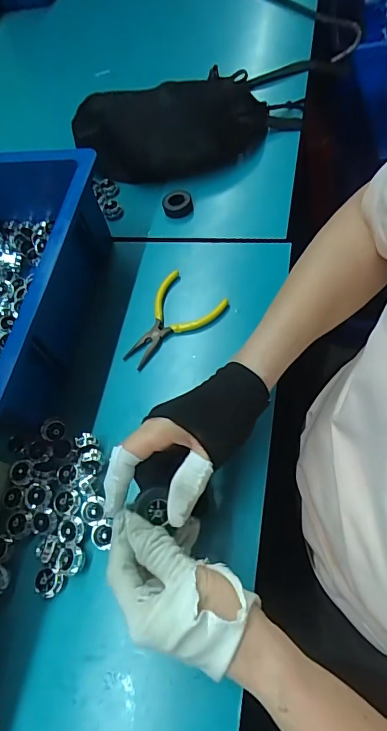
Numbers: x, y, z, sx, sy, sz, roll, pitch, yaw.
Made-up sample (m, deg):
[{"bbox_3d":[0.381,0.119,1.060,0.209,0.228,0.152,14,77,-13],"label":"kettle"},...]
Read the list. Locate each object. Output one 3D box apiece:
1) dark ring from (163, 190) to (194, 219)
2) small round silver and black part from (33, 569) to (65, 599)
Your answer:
[{"bbox_3d":[-0.020,-0.207,0.550,0.037,0.020,0.033,-12,60,4],"label":"dark ring"},{"bbox_3d":[-0.125,0.187,0.366,0.022,0.009,0.021,-5,61,8],"label":"small round silver and black part"}]

